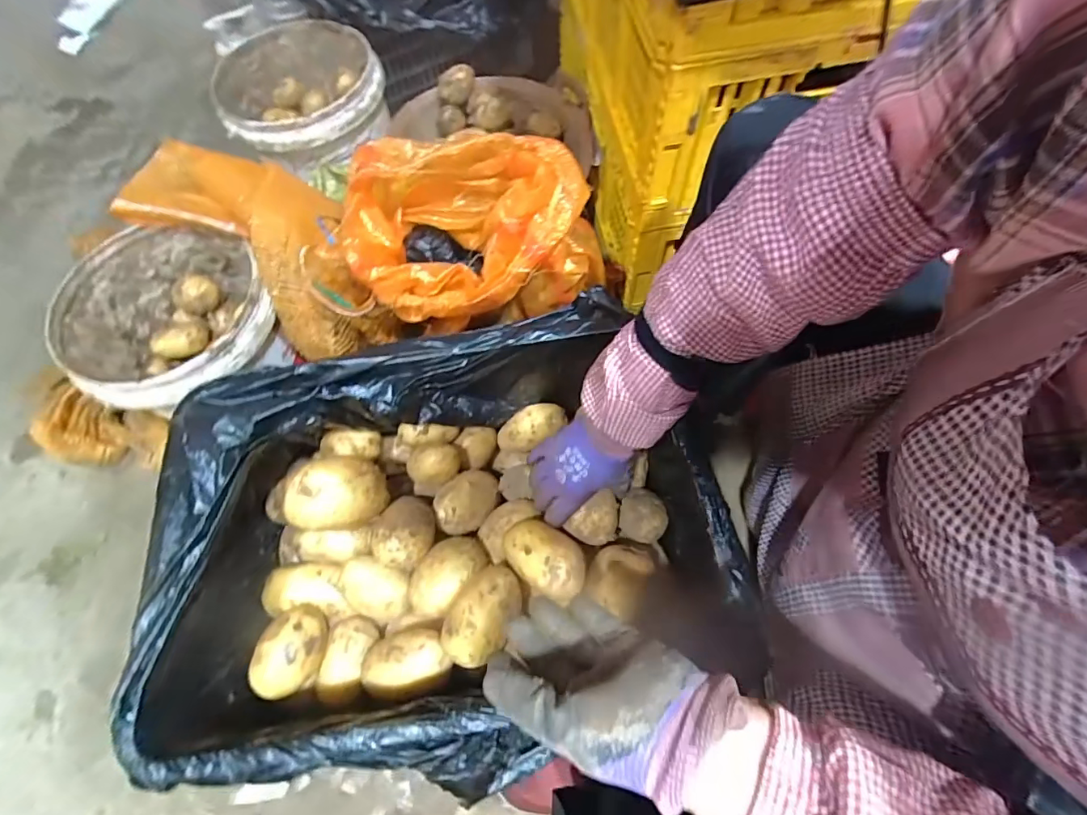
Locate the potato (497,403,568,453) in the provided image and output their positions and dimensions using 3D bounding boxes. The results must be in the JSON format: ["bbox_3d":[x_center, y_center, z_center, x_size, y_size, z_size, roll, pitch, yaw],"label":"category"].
[{"bbox_3d":[-0.016,0.028,0.653,0.096,0.047,0.046,-33,68,9],"label":"potato"}]

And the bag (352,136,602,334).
[{"bbox_3d":[-0.085,-0.195,0.563,0.274,0.167,0.173,14,68,9],"label":"bag"}]

